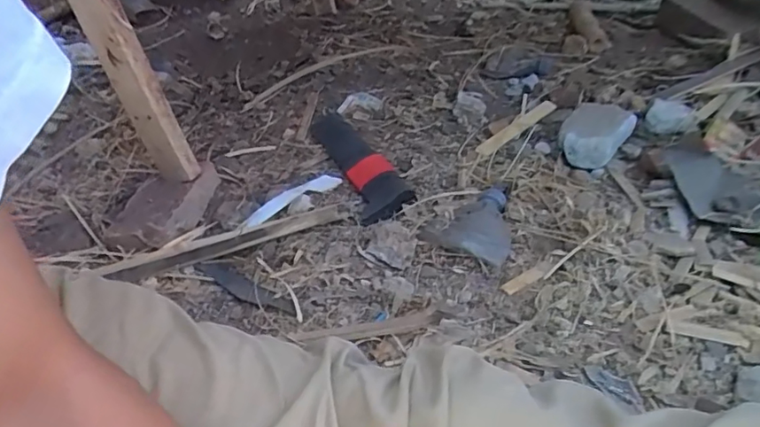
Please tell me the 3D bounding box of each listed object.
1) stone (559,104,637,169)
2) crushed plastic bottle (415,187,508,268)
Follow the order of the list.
[{"bbox_3d":[0.308,-0.117,0.807,0.089,0.045,0.125,22,48,35],"label":"stone"},{"bbox_3d":[0.112,0.007,0.683,0.103,0.024,0.109,10,39,20],"label":"crushed plastic bottle"}]

